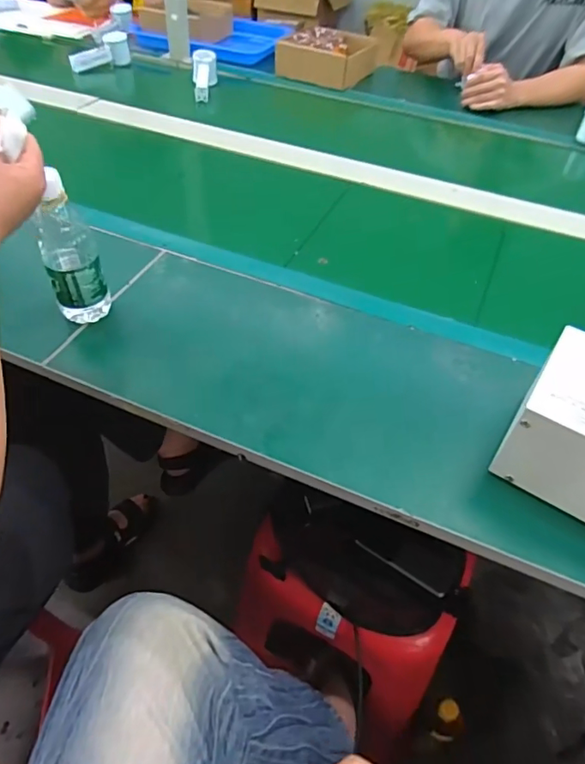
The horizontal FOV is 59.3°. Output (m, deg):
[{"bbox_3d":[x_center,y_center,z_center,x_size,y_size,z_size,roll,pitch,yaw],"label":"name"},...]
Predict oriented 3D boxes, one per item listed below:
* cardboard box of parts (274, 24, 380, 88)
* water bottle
[{"bbox_3d":[0.090,-0.810,1.291,0.217,0.091,0.204,19,50,13],"label":"cardboard box of parts"},{"bbox_3d":[-0.253,-0.142,0.588,0.059,0.187,0.059,-18,51,-19],"label":"water bottle"}]

